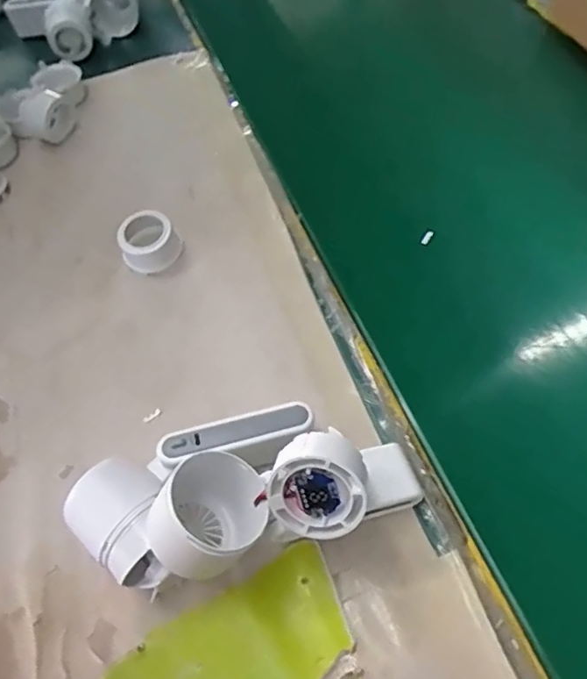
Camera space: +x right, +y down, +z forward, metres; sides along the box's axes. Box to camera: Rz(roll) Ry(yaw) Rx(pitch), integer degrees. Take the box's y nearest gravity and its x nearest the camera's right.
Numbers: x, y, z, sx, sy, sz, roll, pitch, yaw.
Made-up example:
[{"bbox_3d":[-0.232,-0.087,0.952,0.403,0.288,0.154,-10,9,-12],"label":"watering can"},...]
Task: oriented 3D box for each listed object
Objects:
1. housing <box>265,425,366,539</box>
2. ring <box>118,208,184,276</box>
[{"bbox_3d":[0.015,0.079,0.319,0.053,0.055,0.035,7,21,9],"label":"housing"},{"bbox_3d":[-0.130,-0.086,0.507,0.053,0.036,0.048,-23,57,-9],"label":"ring"}]

